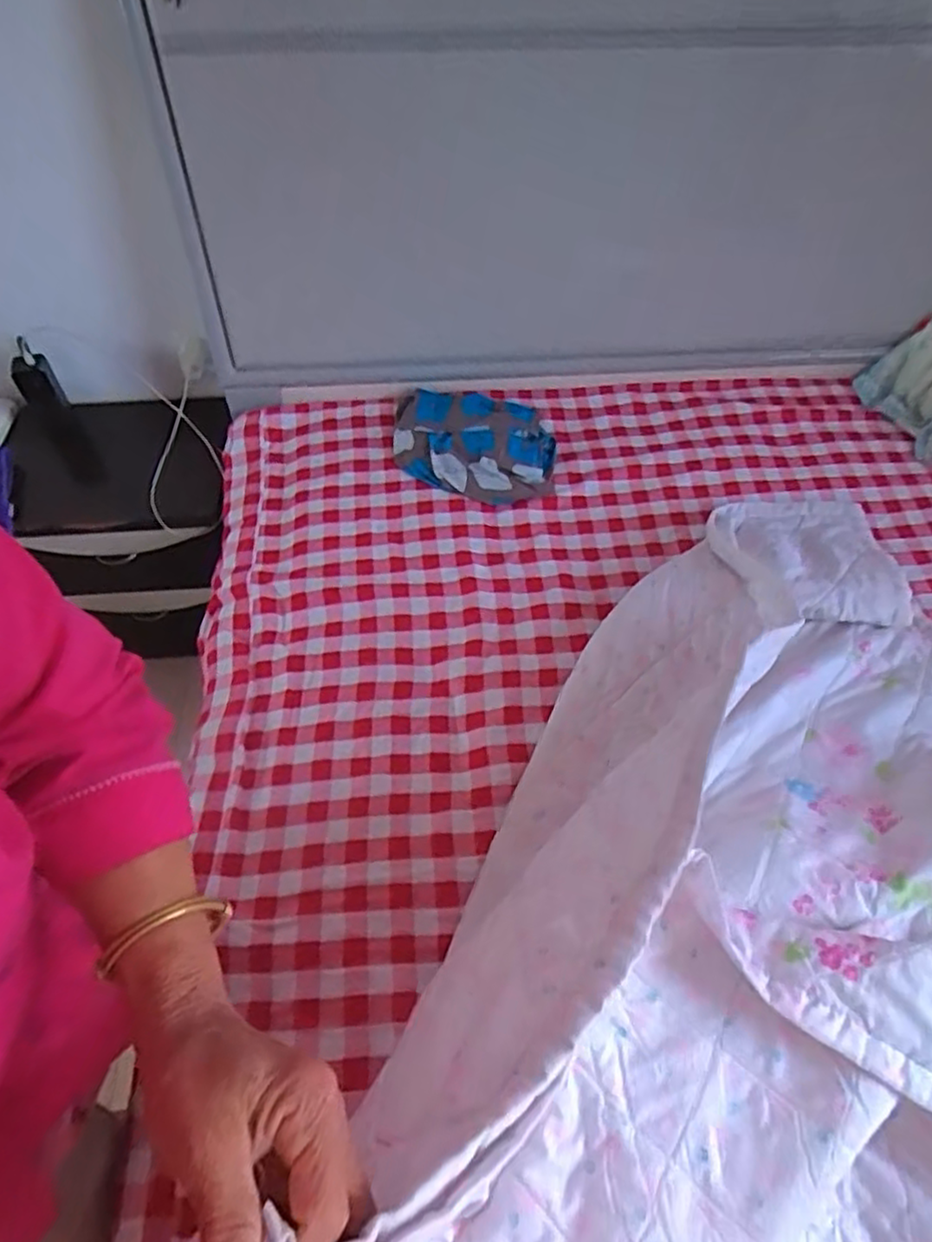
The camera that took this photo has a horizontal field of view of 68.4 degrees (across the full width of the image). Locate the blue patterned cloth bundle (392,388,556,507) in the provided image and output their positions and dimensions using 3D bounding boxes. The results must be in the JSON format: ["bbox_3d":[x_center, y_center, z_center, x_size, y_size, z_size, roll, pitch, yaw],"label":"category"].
[{"bbox_3d":[0.011,-0.287,1.117,0.261,0.037,0.224,4,54,4],"label":"blue patterned cloth bundle"}]

